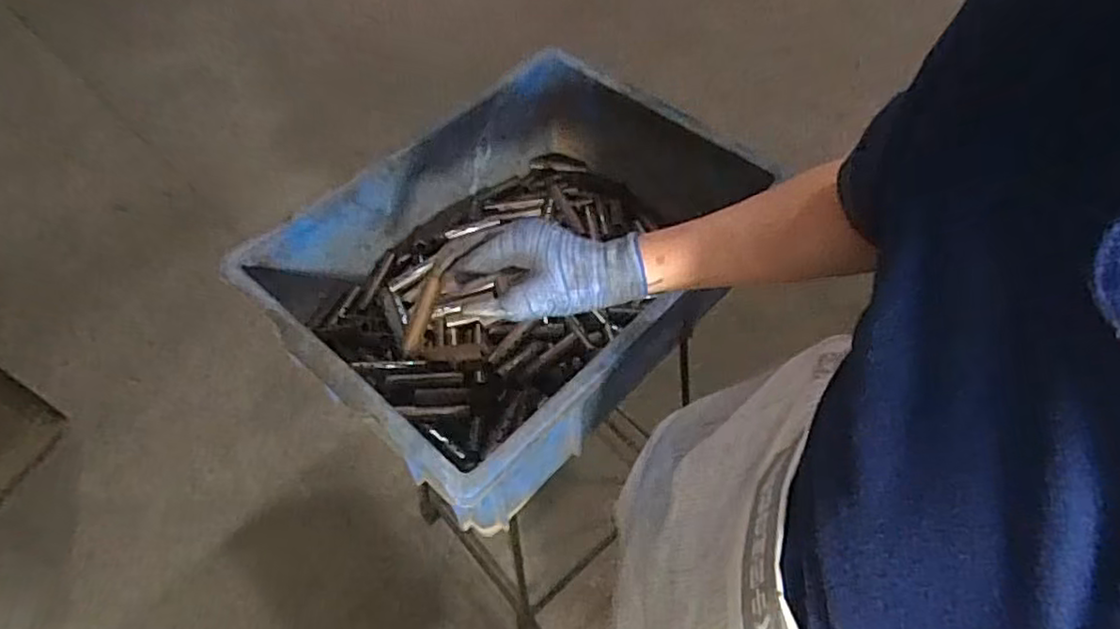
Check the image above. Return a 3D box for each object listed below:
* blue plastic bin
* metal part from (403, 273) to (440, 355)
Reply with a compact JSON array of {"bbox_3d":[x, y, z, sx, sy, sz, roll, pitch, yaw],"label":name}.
[{"bbox_3d":[-0.040,-0.063,0.718,0.347,0.191,0.475,34,62,25],"label":"blue plastic bin"},{"bbox_3d":[-0.113,0.001,0.542,0.015,0.079,0.007,43,33,25],"label":"metal part"}]

